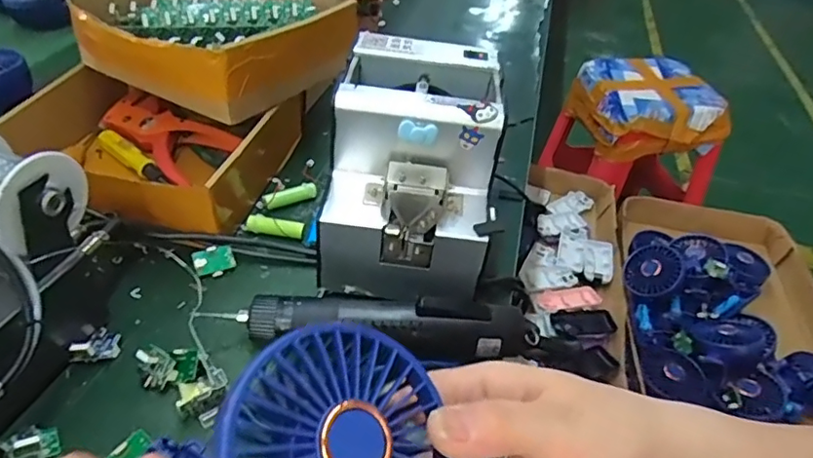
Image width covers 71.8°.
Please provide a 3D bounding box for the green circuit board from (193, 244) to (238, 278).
[{"bbox_3d":[-0.157,0.026,0.460,0.031,0.004,0.026,-25,84,-32],"label":"green circuit board"}]

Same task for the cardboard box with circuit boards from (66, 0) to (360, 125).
[{"bbox_3d":[-0.183,-0.200,0.563,0.210,0.060,0.225,27,45,22],"label":"cardboard box with circuit boards"}]

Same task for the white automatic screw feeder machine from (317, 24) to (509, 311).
[{"bbox_3d":[0.005,-0.048,0.464,0.123,0.150,0.166,7,41,0],"label":"white automatic screw feeder machine"}]

